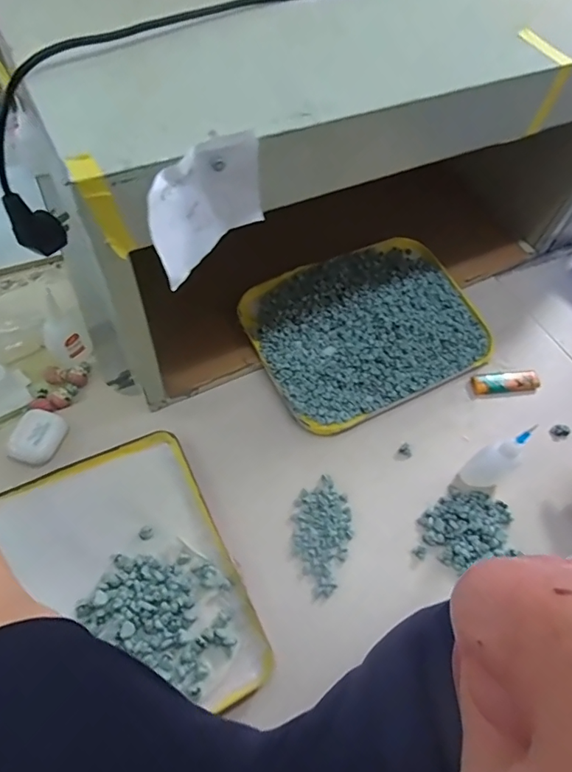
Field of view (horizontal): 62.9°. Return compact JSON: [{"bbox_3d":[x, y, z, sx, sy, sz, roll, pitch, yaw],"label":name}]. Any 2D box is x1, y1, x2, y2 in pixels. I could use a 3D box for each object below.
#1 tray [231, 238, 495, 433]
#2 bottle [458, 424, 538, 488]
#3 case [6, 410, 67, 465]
[{"bbox_3d":[0.100,-0.076,0.558,0.277,0.029,0.205,-22,65,-19],"label":"tray"},{"bbox_3d":[0.204,0.070,0.449,0.042,0.102,0.028,-24,65,-19],"label":"bottle"},{"bbox_3d":[-0.246,0.050,0.462,0.040,0.019,0.053,14,59,1],"label":"case"}]

